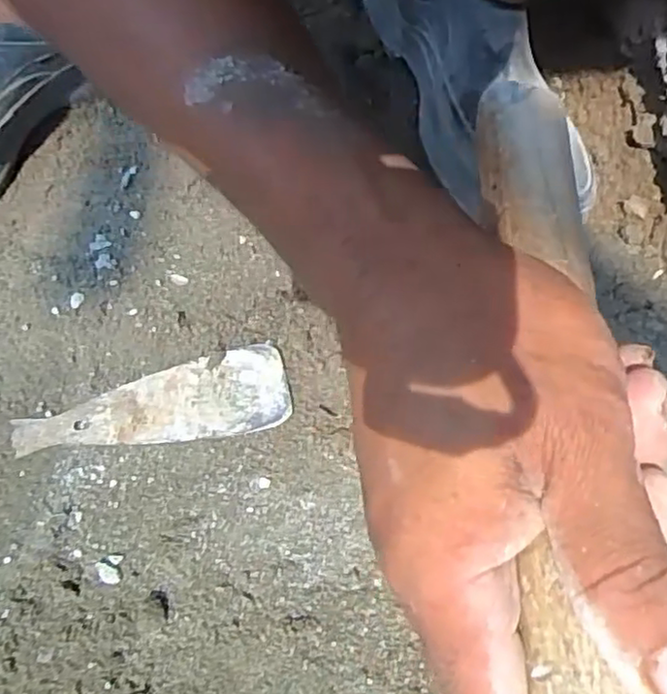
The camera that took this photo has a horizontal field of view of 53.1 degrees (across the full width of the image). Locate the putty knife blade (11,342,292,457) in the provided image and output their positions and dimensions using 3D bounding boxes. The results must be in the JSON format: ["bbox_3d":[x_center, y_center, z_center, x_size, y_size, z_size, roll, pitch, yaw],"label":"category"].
[{"bbox_3d":[-0.092,0.031,0.338,0.136,0.004,0.045,-13,60,-5],"label":"putty knife blade"}]

